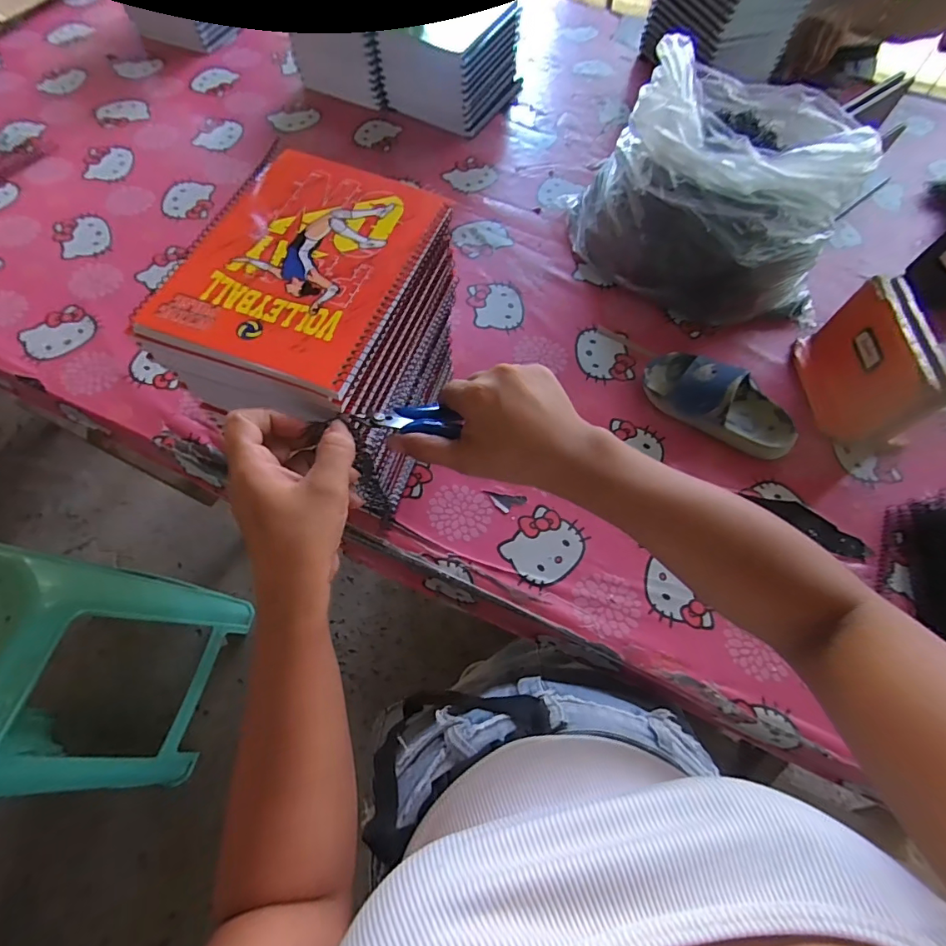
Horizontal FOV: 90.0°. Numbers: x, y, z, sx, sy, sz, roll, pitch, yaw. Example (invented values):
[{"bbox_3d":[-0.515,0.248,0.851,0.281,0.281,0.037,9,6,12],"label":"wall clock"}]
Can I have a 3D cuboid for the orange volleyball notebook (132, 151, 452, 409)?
[{"bbox_3d":[-0.119,-0.151,0.340,0.148,0.013,0.195,19,66,5],"label":"orange volleyball notebook"}]

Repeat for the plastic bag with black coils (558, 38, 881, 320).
[{"bbox_3d":[0.303,-0.368,0.600,0.310,0.198,0.285,4,65,-2],"label":"plastic bag with black coils"}]

